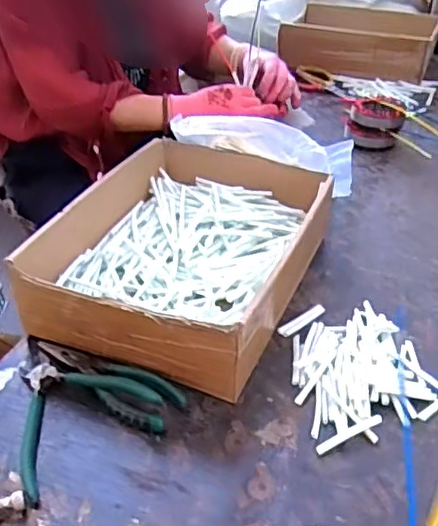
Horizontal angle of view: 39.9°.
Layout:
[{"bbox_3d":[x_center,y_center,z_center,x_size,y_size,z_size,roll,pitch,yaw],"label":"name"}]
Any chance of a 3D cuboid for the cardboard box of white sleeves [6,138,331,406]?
[{"bbox_3d":[-0.028,-0.016,0.672,0.240,0.097,0.334,13,37,19],"label":"cardboard box of white sleeves"}]

